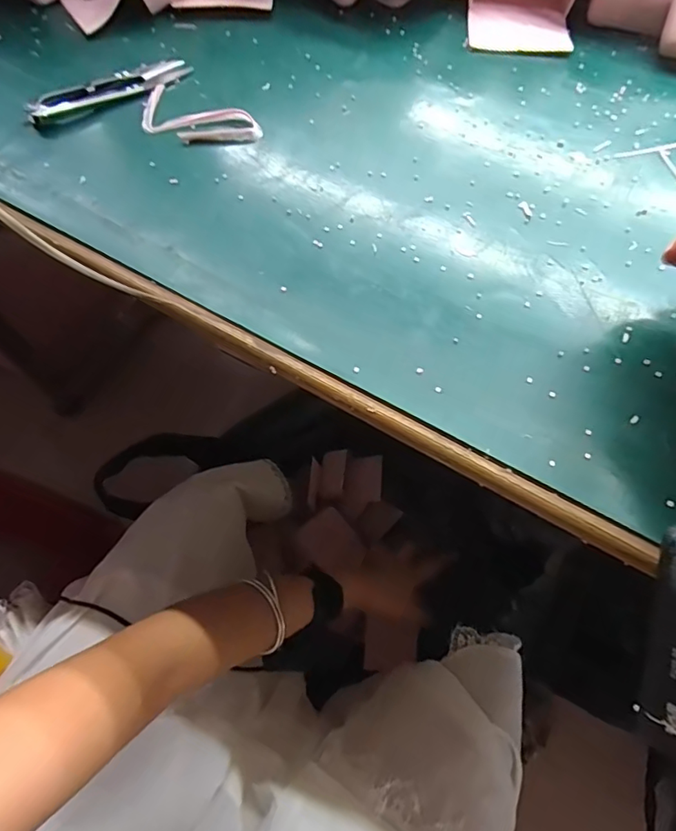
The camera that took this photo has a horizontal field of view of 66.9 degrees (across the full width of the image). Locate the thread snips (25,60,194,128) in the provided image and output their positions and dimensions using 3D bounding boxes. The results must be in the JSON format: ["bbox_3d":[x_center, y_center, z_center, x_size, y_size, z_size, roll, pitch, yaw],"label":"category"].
[{"bbox_3d":[-0.139,-0.200,0.313,0.101,0.011,0.023,-34,69,-16],"label":"thread snips"}]

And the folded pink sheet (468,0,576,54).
[{"bbox_3d":[0.131,-0.291,0.357,0.072,0.034,0.065,4,64,2],"label":"folded pink sheet"}]

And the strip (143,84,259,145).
[{"bbox_3d":[-0.084,-0.178,0.308,0.077,0.004,0.037,20,66,9],"label":"strip"}]

